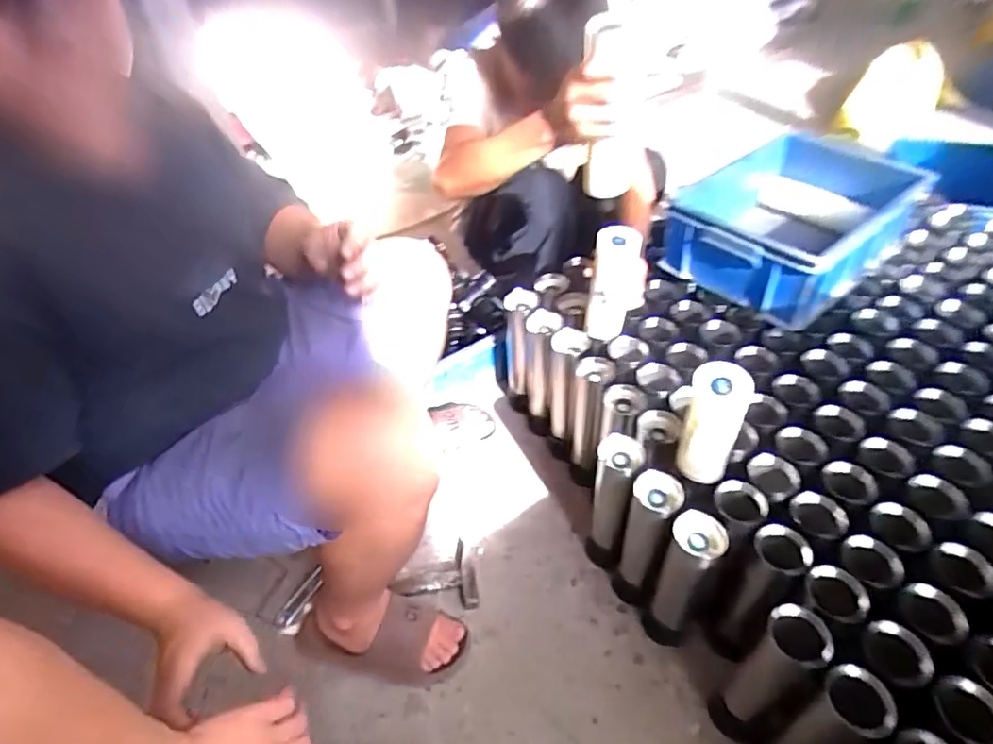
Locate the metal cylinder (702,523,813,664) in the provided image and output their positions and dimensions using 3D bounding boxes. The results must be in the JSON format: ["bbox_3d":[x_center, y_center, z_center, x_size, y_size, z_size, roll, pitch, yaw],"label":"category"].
[{"bbox_3d":[0.351,0.311,0.807,0.074,0.271,0.079,-2,45,2],"label":"metal cylinder"}]

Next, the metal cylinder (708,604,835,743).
[{"bbox_3d":[0.341,0.392,0.739,0.066,0.307,0.064,-2,45,2],"label":"metal cylinder"}]

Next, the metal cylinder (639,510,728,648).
[{"bbox_3d":[0.267,0.303,0.839,0.067,0.281,0.065,21,50,24],"label":"metal cylinder"}]

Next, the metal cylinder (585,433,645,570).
[{"bbox_3d":[0.184,0.219,0.925,0.069,0.287,0.077,9,46,13],"label":"metal cylinder"}]

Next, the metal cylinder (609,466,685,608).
[{"bbox_3d":[0.226,0.259,0.884,0.070,0.290,0.067,17,48,20],"label":"metal cylinder"}]

